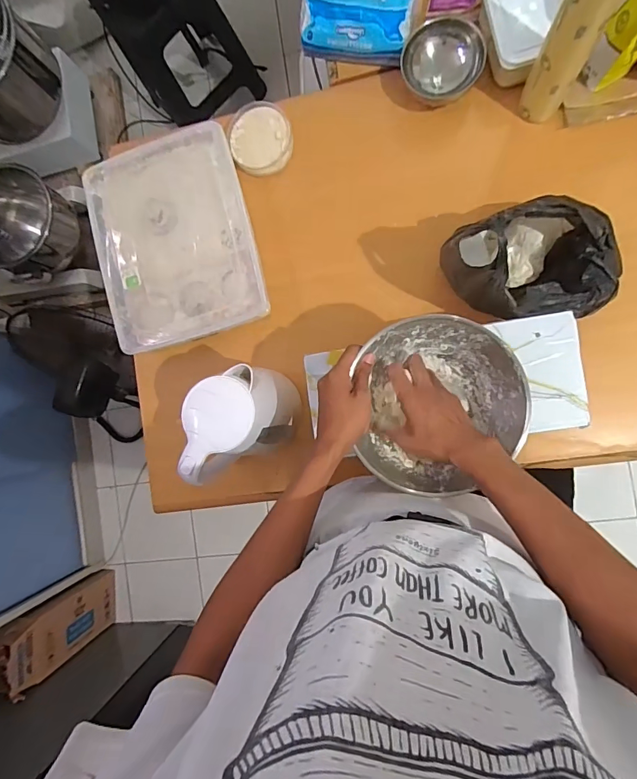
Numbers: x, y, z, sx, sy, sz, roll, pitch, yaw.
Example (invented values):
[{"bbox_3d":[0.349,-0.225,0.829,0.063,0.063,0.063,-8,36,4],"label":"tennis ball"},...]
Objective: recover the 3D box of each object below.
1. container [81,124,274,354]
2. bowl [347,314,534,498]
[{"bbox_3d":[-0.249,-0.259,0.746,0.268,0.071,0.338,-14,87,9],"label":"container"},{"bbox_3d":[0.158,0.020,0.550,0.189,0.082,0.214,2,89,10],"label":"bowl"}]

